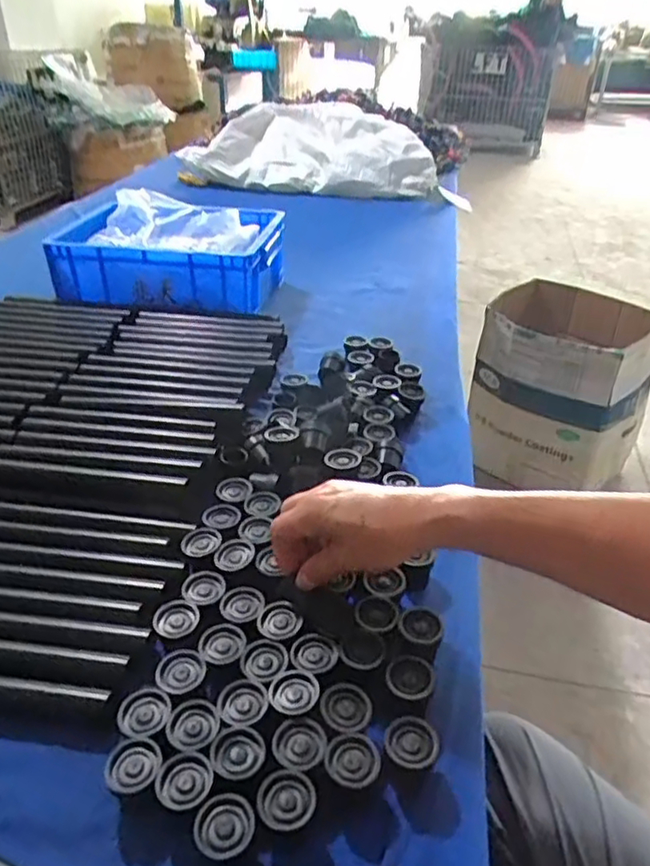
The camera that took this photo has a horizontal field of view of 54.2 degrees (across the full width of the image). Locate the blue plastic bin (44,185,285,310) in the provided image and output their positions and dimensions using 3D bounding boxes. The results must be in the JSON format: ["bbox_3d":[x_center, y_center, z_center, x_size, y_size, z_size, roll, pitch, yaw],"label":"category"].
[{"bbox_3d":[-0.249,-0.300,1.063,0.333,0.115,0.245,5,36,3],"label":"blue plastic bin"}]

